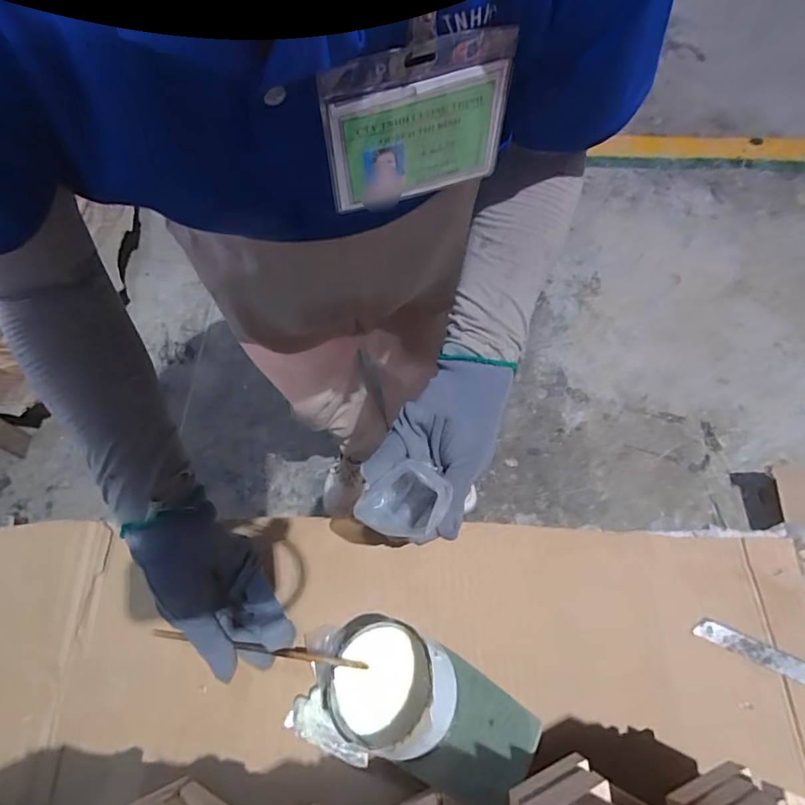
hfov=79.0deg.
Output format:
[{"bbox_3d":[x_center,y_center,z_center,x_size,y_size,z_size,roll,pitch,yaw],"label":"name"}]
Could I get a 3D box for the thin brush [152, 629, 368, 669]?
[{"bbox_3d":[-0.116,0.191,0.380,0.188,0.012,0.008,-1,63,17],"label":"thin brush"}]

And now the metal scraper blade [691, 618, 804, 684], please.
[{"bbox_3d":[0.291,0.204,0.399,0.096,0.008,0.017,23,66,10],"label":"metal scraper blade"}]

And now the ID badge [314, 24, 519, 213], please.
[{"bbox_3d":[0.008,-0.143,0.257,0.097,0.080,0.009,-18,64,-9],"label":"ID badge"}]

